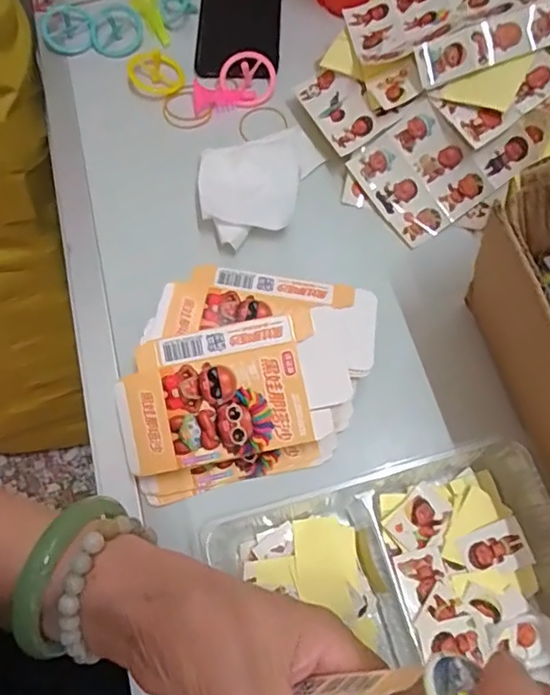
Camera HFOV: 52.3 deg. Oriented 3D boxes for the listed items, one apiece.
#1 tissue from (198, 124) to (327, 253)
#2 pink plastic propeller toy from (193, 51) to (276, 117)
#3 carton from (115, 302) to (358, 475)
[{"bbox_3d":[-0.011,-0.134,0.451,0.104,0.022,0.086,-21,70,-7],"label":"tissue"},{"bbox_3d":[-0.037,-0.235,0.495,0.075,0.022,0.040,-10,69,-2],"label":"pink plastic propeller toy"},{"bbox_3d":[-0.026,0.029,0.361,0.146,0.006,0.082,-12,88,-3],"label":"carton"}]

